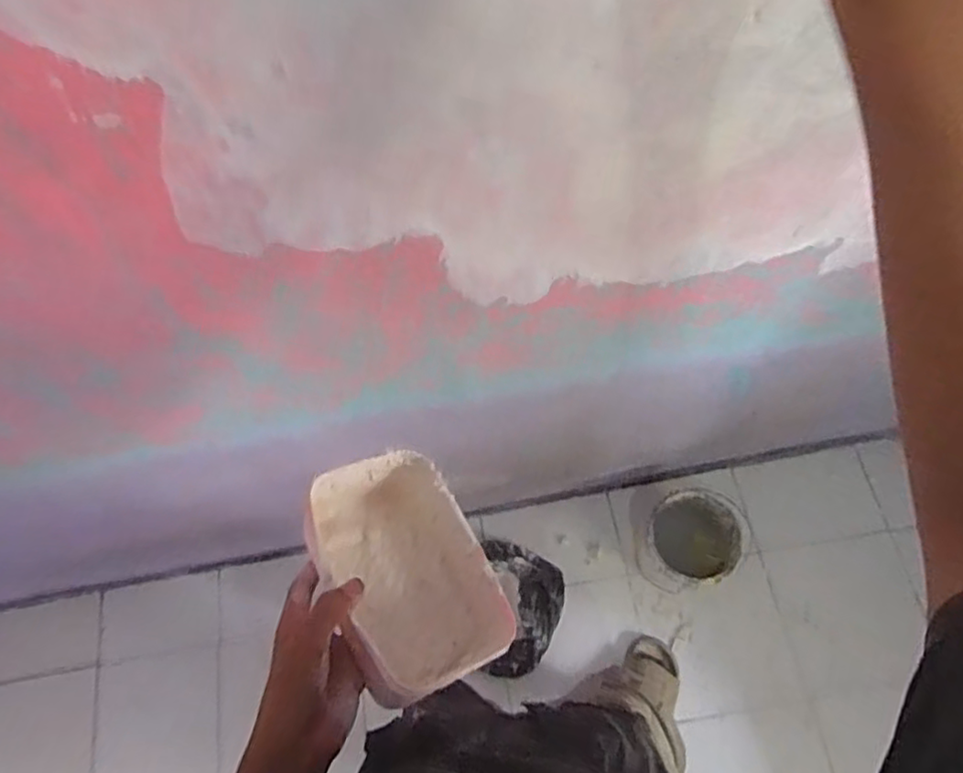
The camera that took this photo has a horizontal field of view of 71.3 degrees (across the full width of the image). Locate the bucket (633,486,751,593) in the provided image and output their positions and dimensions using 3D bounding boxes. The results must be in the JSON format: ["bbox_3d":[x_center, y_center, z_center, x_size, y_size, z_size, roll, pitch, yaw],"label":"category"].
[{"bbox_3d":[0.486,0.363,1.578,0.214,0.182,0.207,-1,67,2],"label":"bucket"}]

